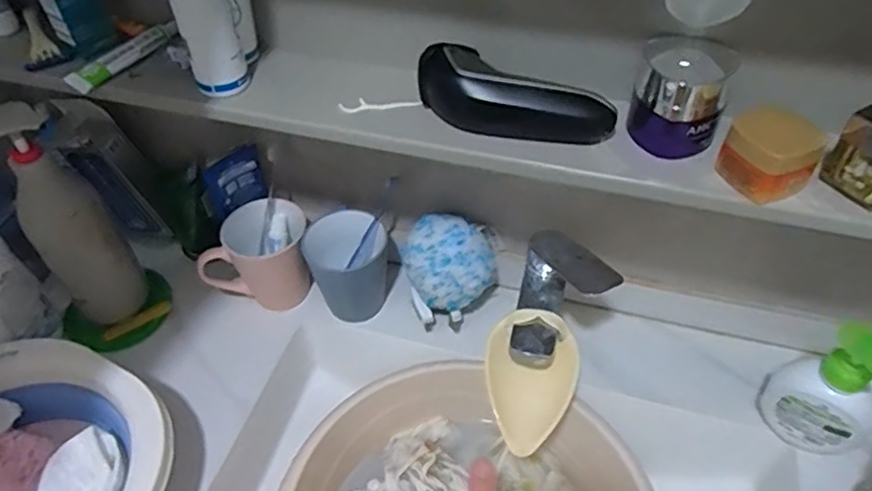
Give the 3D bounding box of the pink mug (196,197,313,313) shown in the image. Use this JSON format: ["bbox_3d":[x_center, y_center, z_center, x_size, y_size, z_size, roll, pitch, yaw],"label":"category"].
[{"bbox_3d":[-0.199,0.015,0.736,0.111,0.103,0.082,0,47,2],"label":"pink mug"}]

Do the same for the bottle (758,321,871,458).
[{"bbox_3d":[0.346,0.128,0.564,0.088,0.155,0.045,35,57,29],"label":"bottle"}]

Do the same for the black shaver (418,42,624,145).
[{"bbox_3d":[0.059,-0.113,0.496,0.155,0.052,0.048,19,51,18],"label":"black shaver"}]

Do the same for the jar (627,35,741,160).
[{"bbox_3d":[0.183,-0.112,0.482,0.064,0.062,0.065,-1,47,1],"label":"jar"}]

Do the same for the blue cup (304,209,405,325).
[{"bbox_3d":[-0.093,0.026,0.715,0.095,0.100,0.076,-4,47,-2],"label":"blue cup"}]

